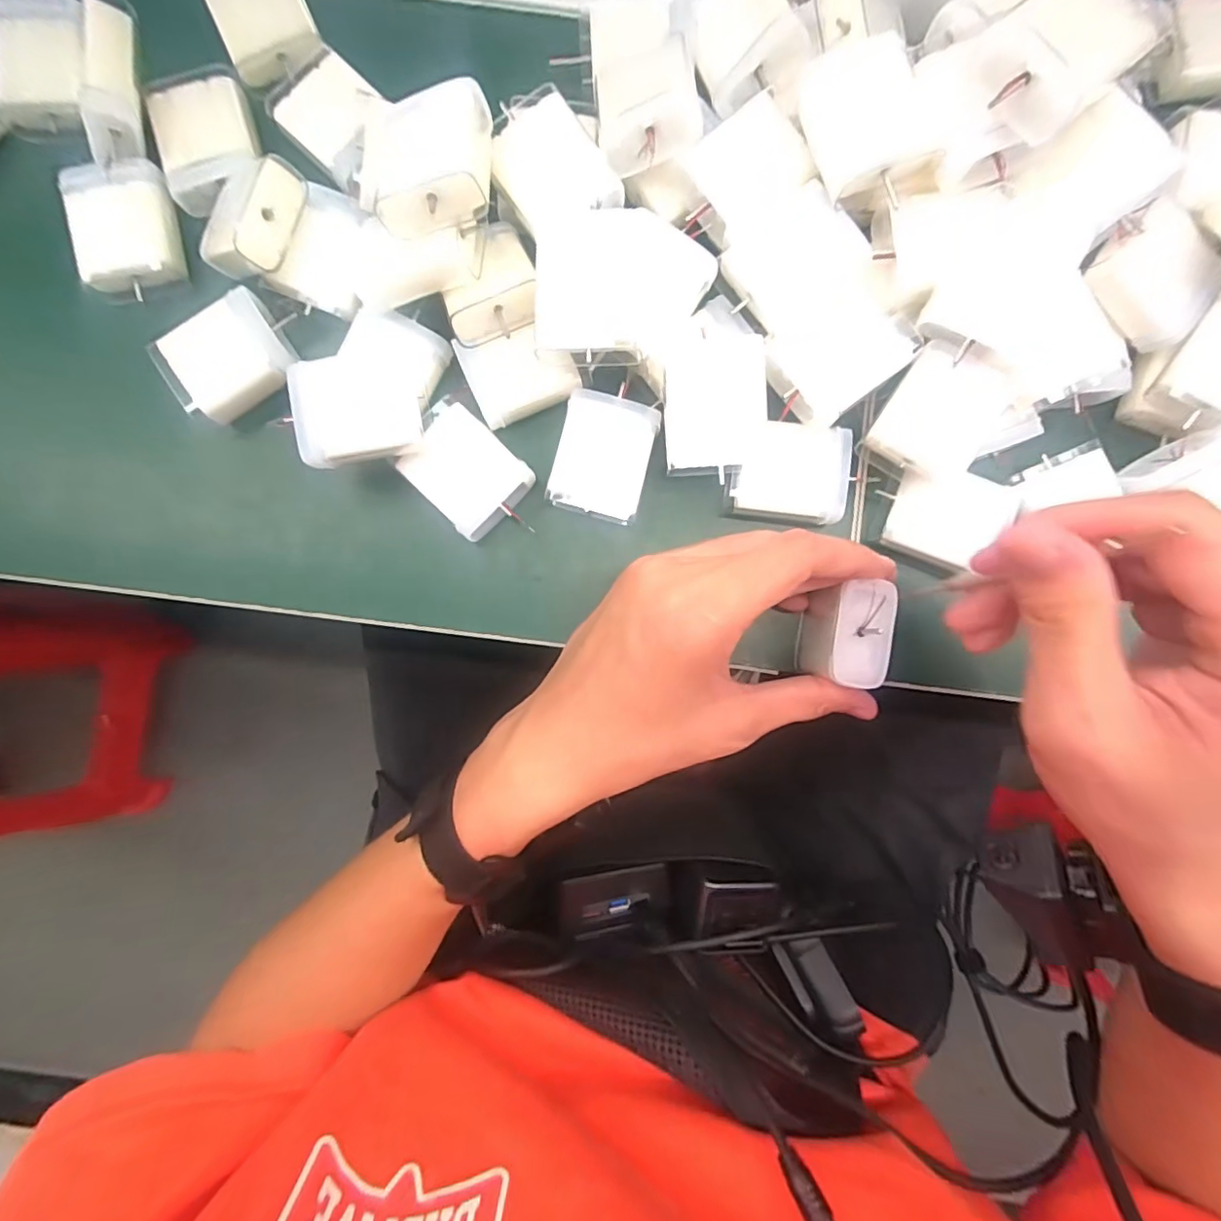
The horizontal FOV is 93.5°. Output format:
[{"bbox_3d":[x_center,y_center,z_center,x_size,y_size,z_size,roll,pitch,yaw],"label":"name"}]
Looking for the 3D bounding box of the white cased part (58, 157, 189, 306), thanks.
[{"bbox_3d":[-0.216,-0.169,0.255,0.040,0.015,0.055,-9,87,0],"label":"white cased part"}]

